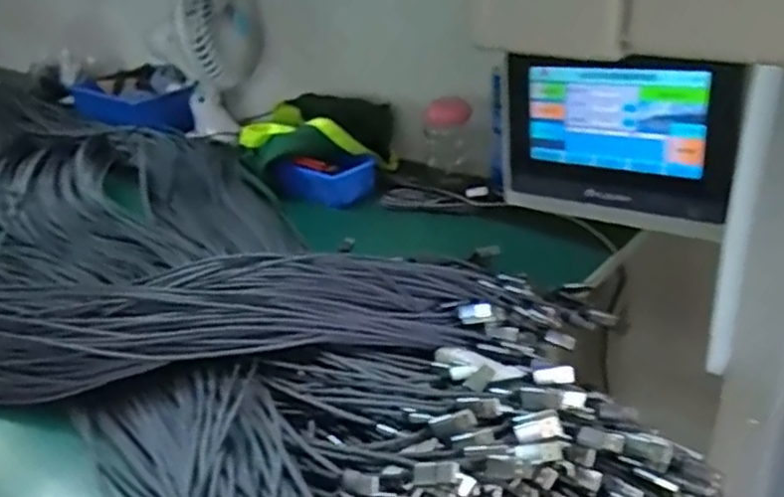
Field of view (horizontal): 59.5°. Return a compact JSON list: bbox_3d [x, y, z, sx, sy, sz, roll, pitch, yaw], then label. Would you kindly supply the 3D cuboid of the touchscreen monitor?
[{"bbox_3d":[0.193,-0.093,0.596,0.205,0.145,0.030,19,36,38],"label":"touchscreen monitor"}]

